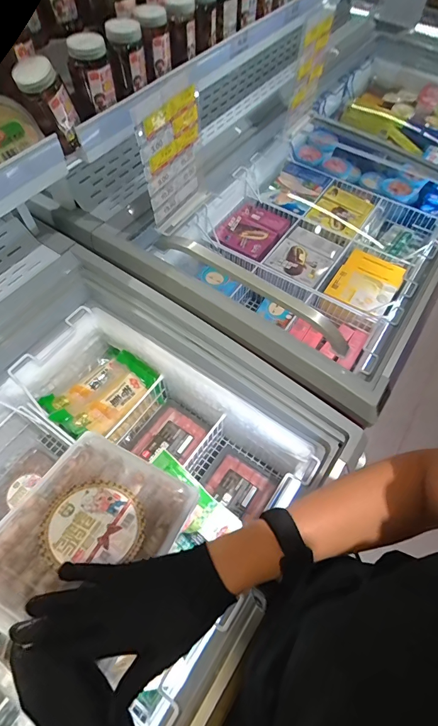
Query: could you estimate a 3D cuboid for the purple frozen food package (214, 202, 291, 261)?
[{"bbox_3d":[0.117,-0.451,1.244,0.175,0.037,0.243,32,64,17],"label":"purple frozen food package"}]

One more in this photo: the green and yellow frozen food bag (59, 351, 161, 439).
[{"bbox_3d":[-0.272,0.086,0.931,0.110,0.040,0.245,28,63,15],"label":"green and yellow frozen food bag"}]

